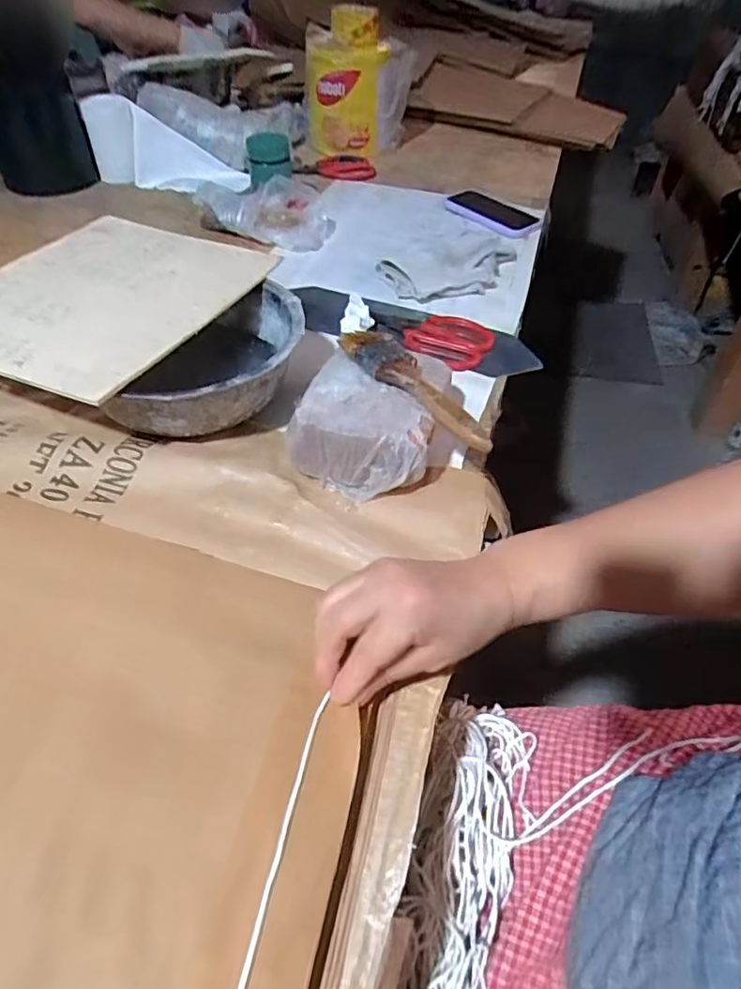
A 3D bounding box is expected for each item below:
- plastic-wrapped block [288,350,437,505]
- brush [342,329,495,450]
[{"bbox_3d":[-0.002,-0.055,0.486,0.121,0.059,0.107,21,51,16],"label":"plastic-wrapped block"},{"bbox_3d":[0.042,-0.095,0.471,0.037,0.020,0.171,-31,56,-27],"label":"brush"}]

